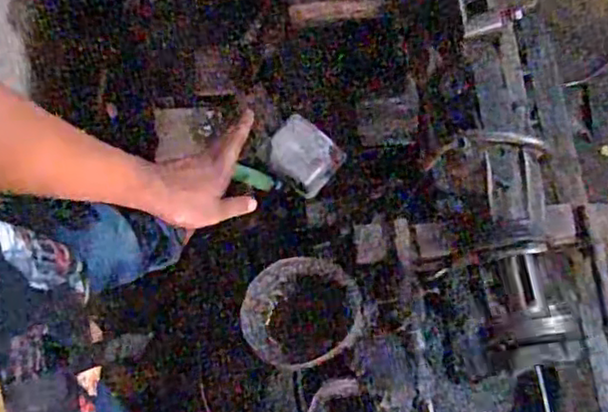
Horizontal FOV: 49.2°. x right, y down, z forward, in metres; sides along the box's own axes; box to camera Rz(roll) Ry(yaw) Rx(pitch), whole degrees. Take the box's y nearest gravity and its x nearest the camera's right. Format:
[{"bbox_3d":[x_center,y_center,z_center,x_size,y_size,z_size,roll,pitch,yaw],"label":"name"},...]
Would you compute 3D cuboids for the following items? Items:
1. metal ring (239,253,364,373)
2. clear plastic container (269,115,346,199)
[{"bbox_3d":[-0.004,0.114,0.712,0.127,0.024,0.114,-9,75,-4],"label":"metal ring"},{"bbox_3d":[0.000,-0.058,0.773,0.081,0.025,0.069,43,77,10],"label":"clear plastic container"}]

